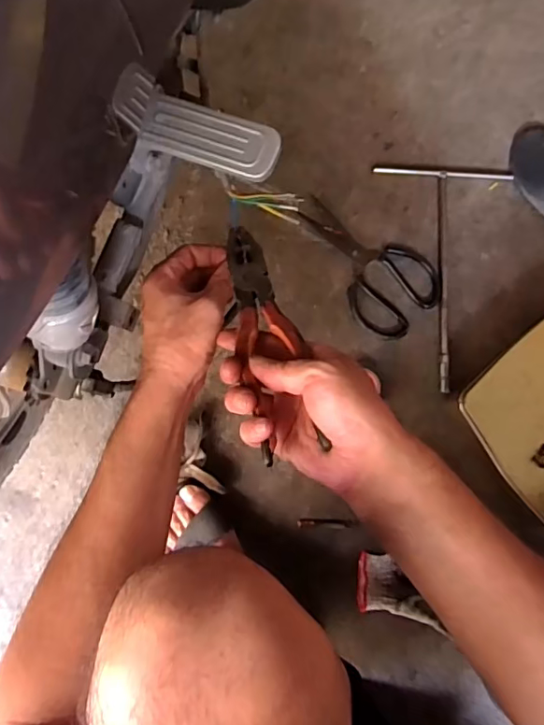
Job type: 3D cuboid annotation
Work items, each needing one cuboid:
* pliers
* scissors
[{"bbox_3d":[-0.003,-0.025,0.383,0.045,0.012,0.195,-9,60,-5],"label":"pliers"},{"bbox_3d":[0.126,-0.134,0.695,0.120,0.012,0.205,-42,87,-8],"label":"scissors"}]

